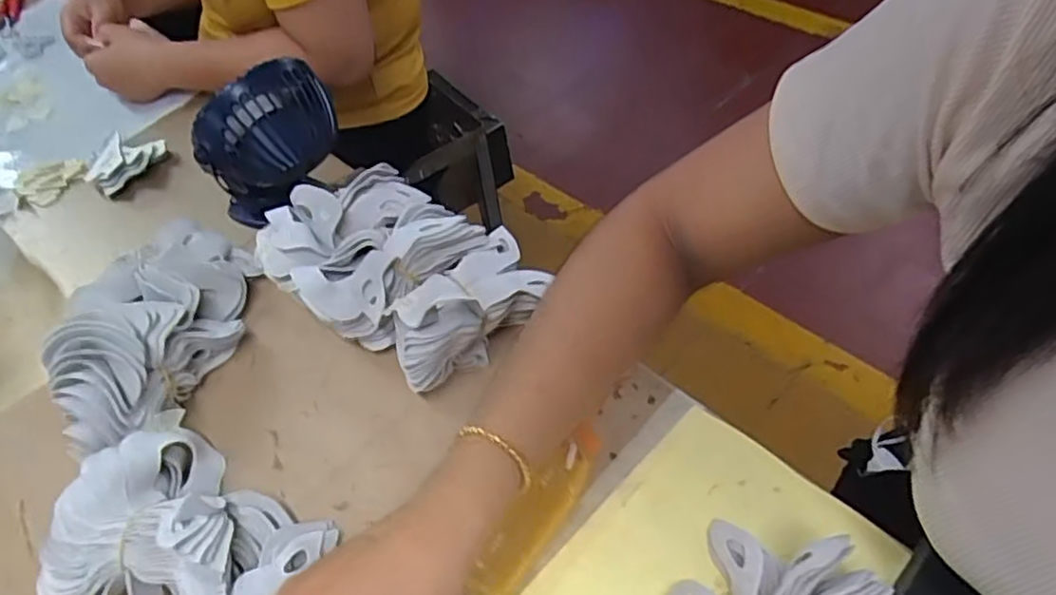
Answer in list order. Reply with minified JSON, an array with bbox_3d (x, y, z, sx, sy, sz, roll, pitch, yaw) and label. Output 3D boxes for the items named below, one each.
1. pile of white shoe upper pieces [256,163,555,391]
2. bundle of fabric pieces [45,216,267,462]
[{"bbox_3d":[-0.098,-0.022,0.520,0.201,0.067,0.142,32,61,28],"label":"pile of white shoe upper pieces"},{"bbox_3d":[-0.270,0.018,0.492,0.104,0.093,0.203,-5,51,2],"label":"bundle of fabric pieces"}]

